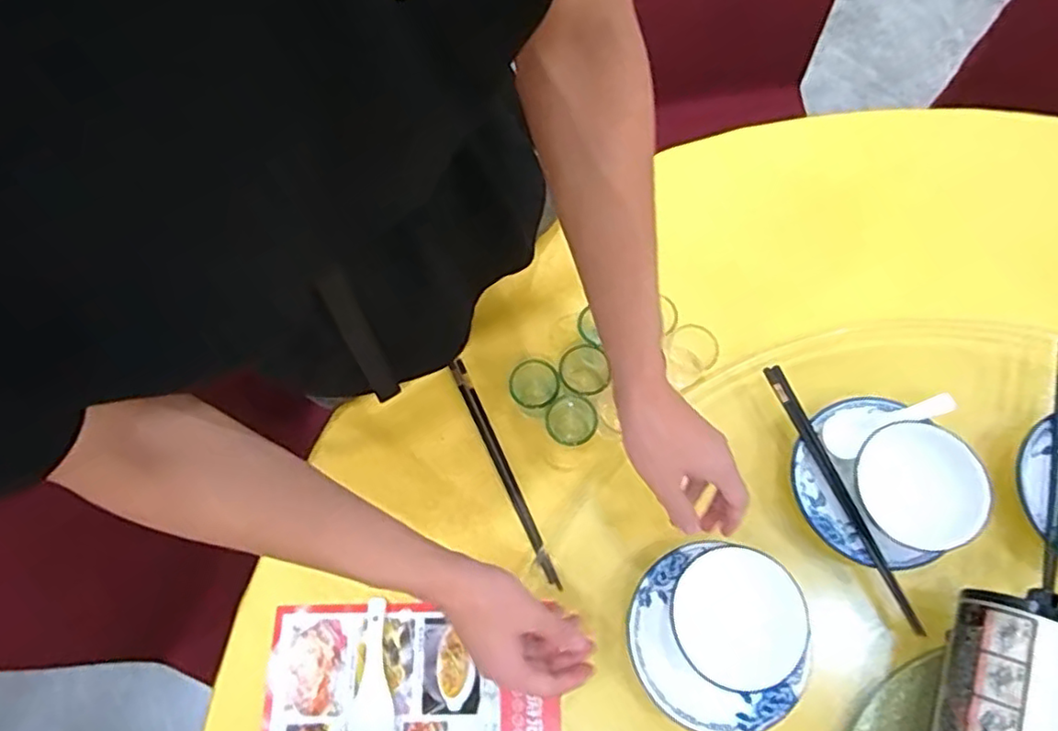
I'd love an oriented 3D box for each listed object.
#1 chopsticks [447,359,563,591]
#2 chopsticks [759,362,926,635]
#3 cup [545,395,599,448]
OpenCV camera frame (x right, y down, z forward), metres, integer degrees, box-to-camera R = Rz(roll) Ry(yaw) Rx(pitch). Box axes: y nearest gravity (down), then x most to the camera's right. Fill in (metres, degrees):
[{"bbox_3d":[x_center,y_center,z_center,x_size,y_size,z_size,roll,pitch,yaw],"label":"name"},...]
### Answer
[{"bbox_3d":[-0.027,0.109,0.679,0.016,0.007,0.261,-25,73,-7],"label":"chopsticks"},{"bbox_3d":[0.298,0.120,0.606,0.014,0.014,0.269,-23,73,-6],"label":"chopsticks"},{"bbox_3d":[0.045,0.057,0.662,0.050,0.060,0.047,-1,72,2],"label":"cup"}]

